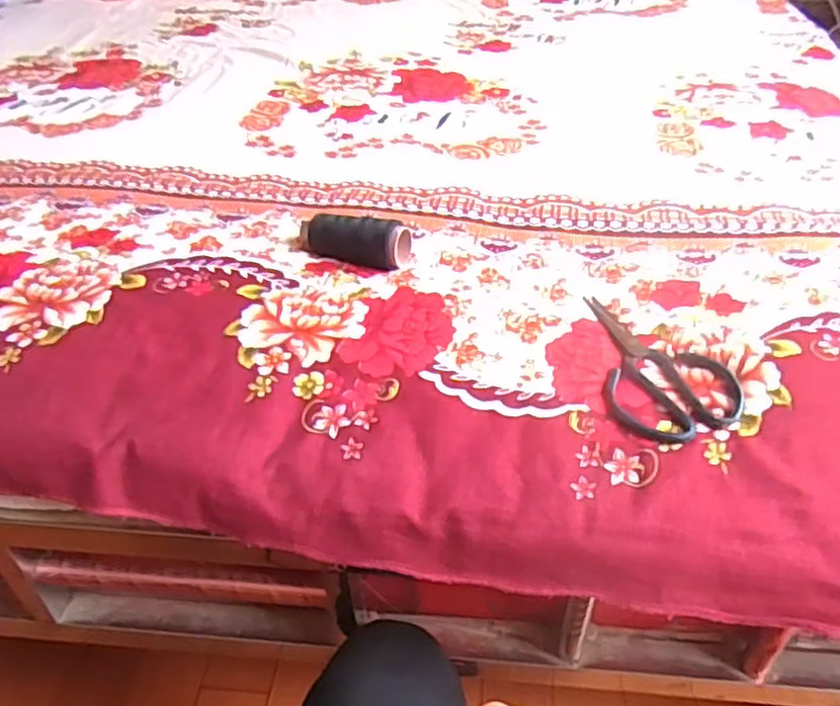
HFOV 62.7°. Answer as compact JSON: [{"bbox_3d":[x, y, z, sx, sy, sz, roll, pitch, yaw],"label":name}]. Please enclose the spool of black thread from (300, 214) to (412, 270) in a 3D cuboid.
[{"bbox_3d":[-0.071,-0.116,0.689,0.121,0.039,0.038,16,45,18],"label":"spool of black thread"}]

